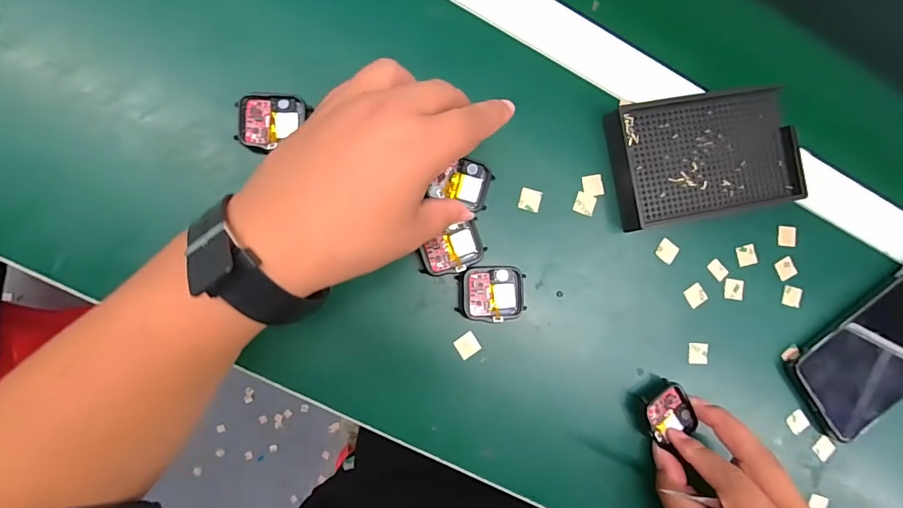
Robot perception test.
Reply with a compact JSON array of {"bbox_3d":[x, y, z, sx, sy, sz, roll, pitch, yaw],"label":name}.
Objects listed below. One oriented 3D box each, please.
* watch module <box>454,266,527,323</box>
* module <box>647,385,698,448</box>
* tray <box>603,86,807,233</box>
[{"bbox_3d":[0.028,0.028,0.313,0.046,0.012,0.037,-1,87,-8],"label":"watch module"},{"bbox_3d":[0.160,0.118,0.326,0.037,0.010,0.036,-19,90,-9],"label":"module"},{"bbox_3d":[0.189,-0.073,0.333,0.135,0.025,0.090,-11,89,-9],"label":"tray"}]

